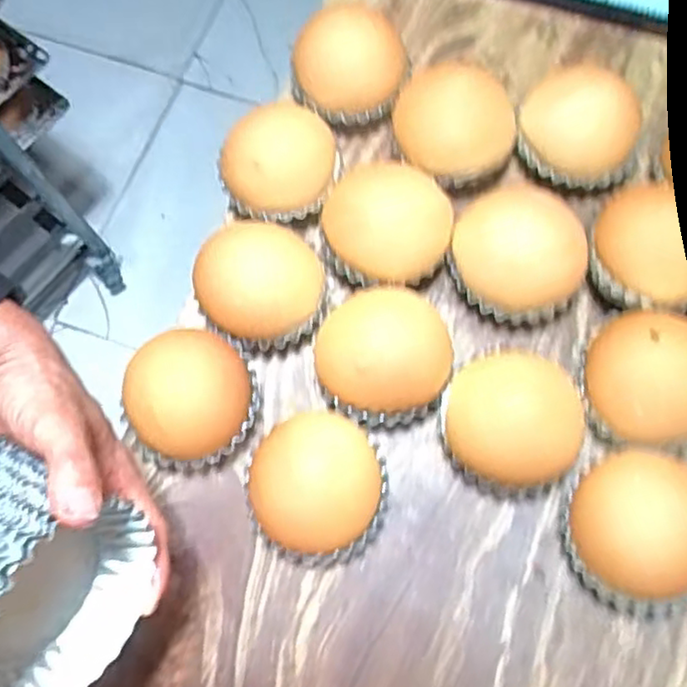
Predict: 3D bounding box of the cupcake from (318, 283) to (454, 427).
[{"bbox_3d":[0.028,0.012,0.476,0.091,0.056,0.094,0,73,1],"label":"cupcake"}]

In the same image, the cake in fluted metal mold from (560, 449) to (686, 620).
[{"bbox_3d":[0.190,0.126,0.432,0.079,0.058,0.101,-22,74,-5],"label":"cake in fluted metal mold"}]

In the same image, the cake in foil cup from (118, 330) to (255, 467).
[{"bbox_3d":[-0.109,0.040,0.472,0.091,0.061,0.090,0,73,1],"label":"cake in foil cup"}]

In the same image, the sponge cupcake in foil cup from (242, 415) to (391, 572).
[{"bbox_3d":[-0.017,0.101,0.452,0.091,0.056,0.097,0,73,1],"label":"sponge cupcake in foil cup"}]

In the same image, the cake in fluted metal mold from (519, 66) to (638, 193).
[{"bbox_3d":[0.187,-0.167,0.522,0.094,0.075,0.076,23,75,8],"label":"cake in fluted metal mold"}]

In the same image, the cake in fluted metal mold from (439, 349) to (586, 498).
[{"bbox_3d":[0.112,0.059,0.450,0.079,0.073,0.096,-38,76,-9],"label":"cake in fluted metal mold"}]

